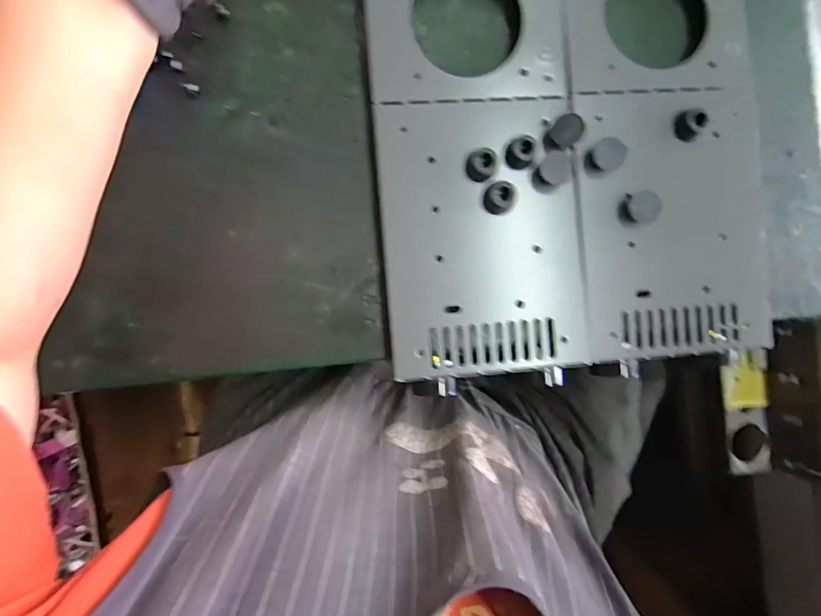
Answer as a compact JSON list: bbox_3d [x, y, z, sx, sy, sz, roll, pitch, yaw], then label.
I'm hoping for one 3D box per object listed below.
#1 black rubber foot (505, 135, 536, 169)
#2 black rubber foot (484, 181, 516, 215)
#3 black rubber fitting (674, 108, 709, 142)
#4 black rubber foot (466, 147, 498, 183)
[{"bbox_3d":[0.082,-0.116,0.318,0.021,0.011,0.022,0,90,-3],"label":"black rubber foot"},{"bbox_3d":[0.065,-0.081,0.316,0.022,0.013,0.021,0,90,-3],"label":"black rubber foot"},{"bbox_3d":[0.213,-0.139,0.325,0.020,0.011,0.023,-7,90,-3],"label":"black rubber fitting"},{"bbox_3d":[0.052,-0.105,0.315,0.021,0.012,0.021,0,90,-3],"label":"black rubber foot"}]

